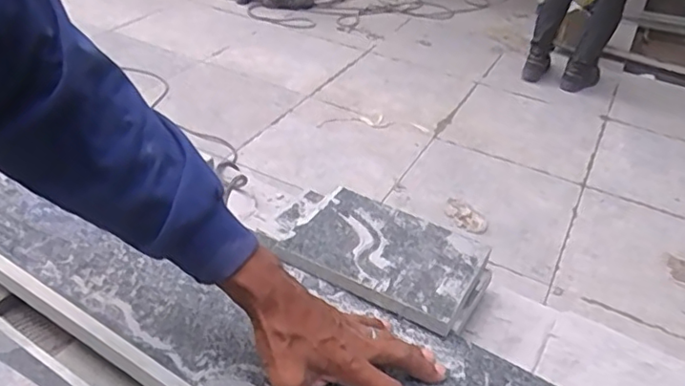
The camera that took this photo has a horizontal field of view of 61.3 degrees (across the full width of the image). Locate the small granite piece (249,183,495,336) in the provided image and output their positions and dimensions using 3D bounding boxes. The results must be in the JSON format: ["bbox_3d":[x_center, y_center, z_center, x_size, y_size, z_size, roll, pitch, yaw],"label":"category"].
[{"bbox_3d":[0.030,0.062,0.651,0.237,0.021,0.140,22,40,20],"label":"small granite piece"}]

